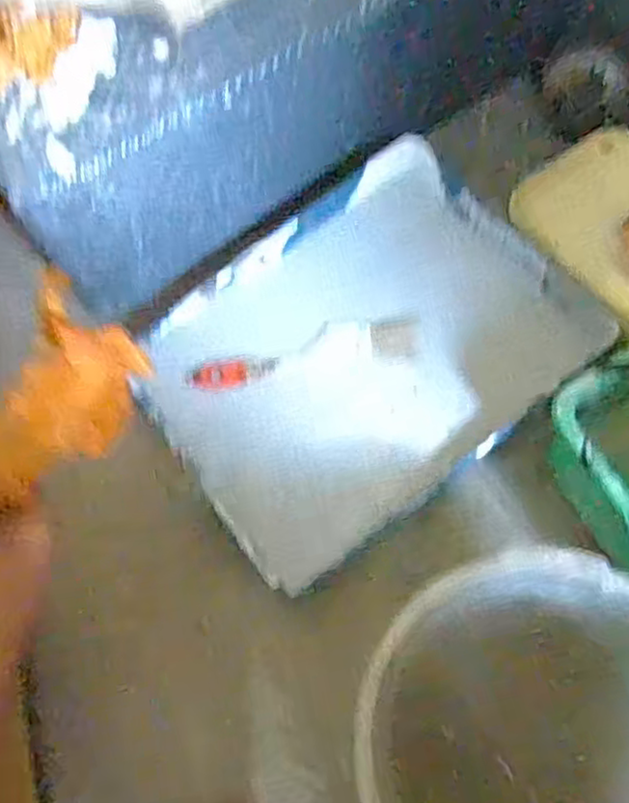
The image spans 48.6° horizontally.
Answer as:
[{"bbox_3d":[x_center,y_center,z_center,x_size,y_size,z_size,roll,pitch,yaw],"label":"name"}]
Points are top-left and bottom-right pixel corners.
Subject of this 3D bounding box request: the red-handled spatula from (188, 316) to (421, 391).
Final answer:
[{"bbox_3d":[-0.007,-0.045,0.634,0.207,0.009,0.042,-11,70,-2],"label":"red-handled spatula"}]

